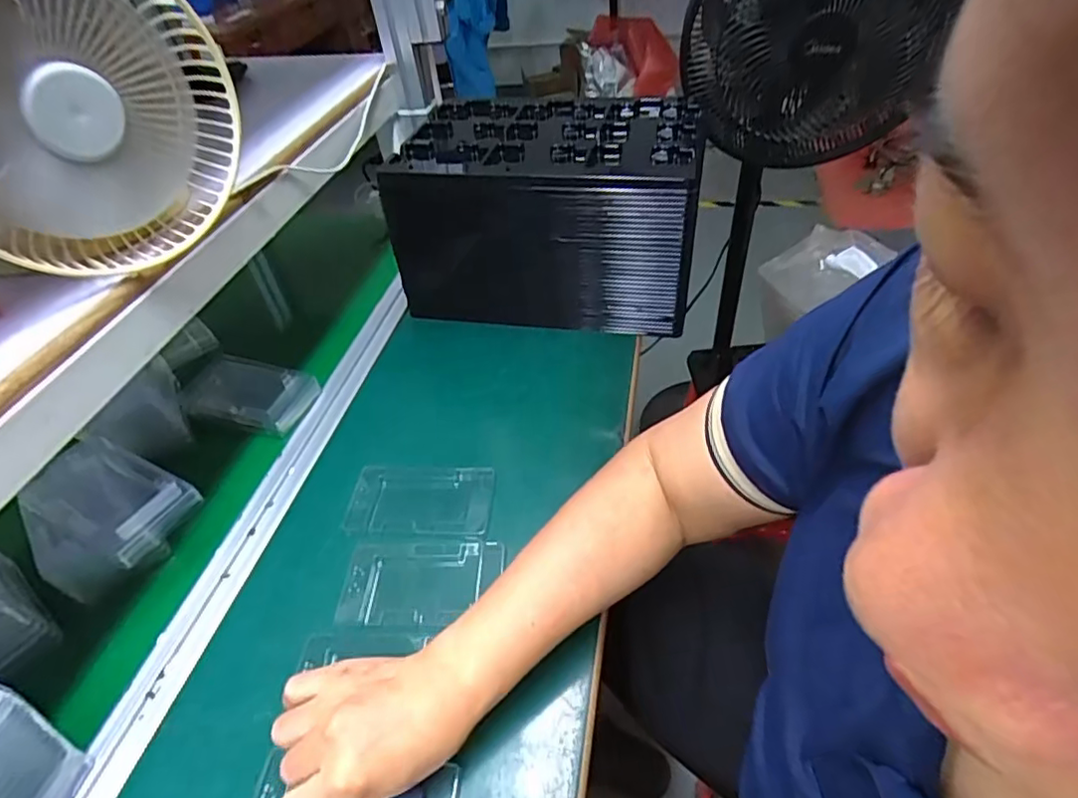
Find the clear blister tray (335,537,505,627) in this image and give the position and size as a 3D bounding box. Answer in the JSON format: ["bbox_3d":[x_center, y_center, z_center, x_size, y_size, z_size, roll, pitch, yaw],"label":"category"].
[{"bbox_3d":[-0.094,0.148,0.484,0.125,0.012,0.073,-3,43,1],"label":"clear blister tray"}]

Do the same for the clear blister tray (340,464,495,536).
[{"bbox_3d":[-0.108,0.090,0.540,0.129,0.005,0.076,0,44,4],"label":"clear blister tray"}]

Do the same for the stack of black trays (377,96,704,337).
[{"bbox_3d":[0.012,-0.226,0.728,0.350,0.192,0.218,9,45,12],"label":"stack of black trays"}]

